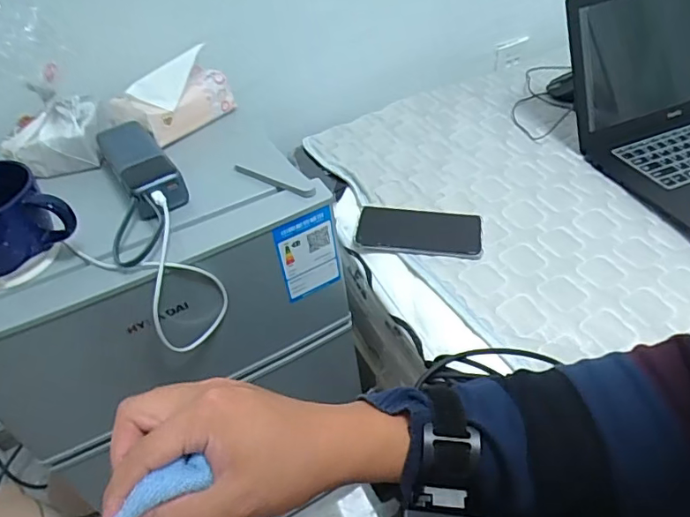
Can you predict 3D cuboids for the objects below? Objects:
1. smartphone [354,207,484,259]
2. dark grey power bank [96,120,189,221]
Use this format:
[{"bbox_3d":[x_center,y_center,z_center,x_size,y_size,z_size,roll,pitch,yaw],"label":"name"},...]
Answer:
[{"bbox_3d":[0.099,-0.037,0.684,0.161,0.011,0.083,5,46,11],"label":"smartphone"},{"bbox_3d":[-0.227,-0.106,0.570,0.056,0.032,0.167,-26,47,-18],"label":"dark grey power bank"}]

